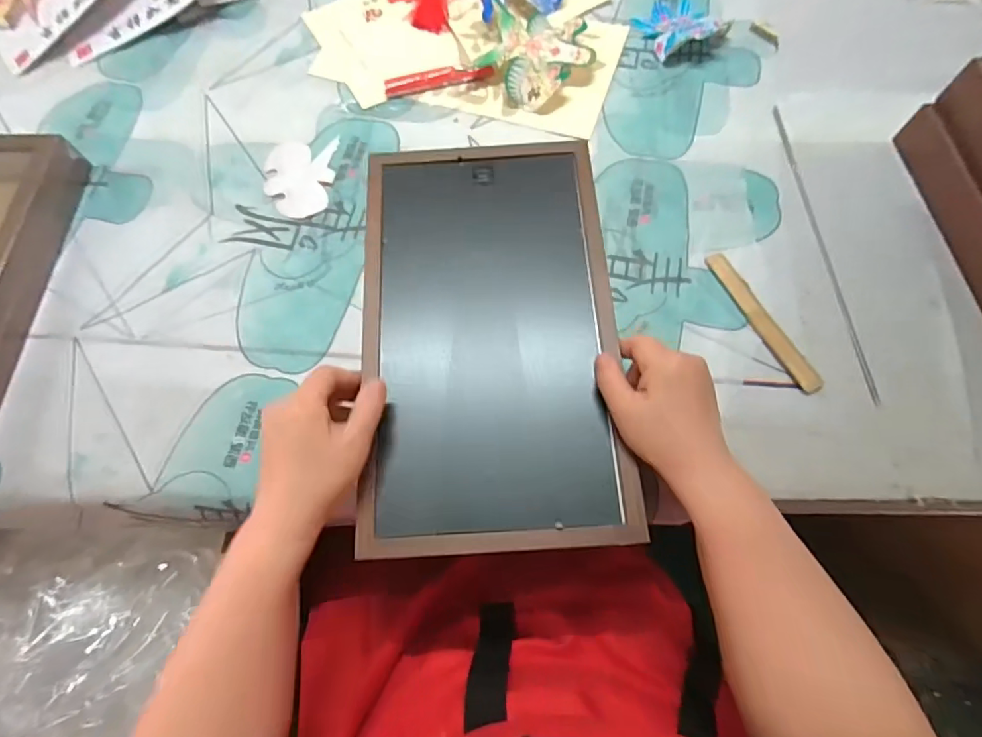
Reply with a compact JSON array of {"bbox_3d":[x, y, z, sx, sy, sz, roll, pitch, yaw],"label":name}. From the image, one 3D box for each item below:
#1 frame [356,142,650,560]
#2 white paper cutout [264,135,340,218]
[{"bbox_3d":[-0.002,-0.038,0.412,0.196,0.014,0.345,-4,71,1],"label":"frame"},{"bbox_3d":[-0.194,-0.193,0.521,0.070,0.004,0.093,-1,70,3],"label":"white paper cutout"}]

